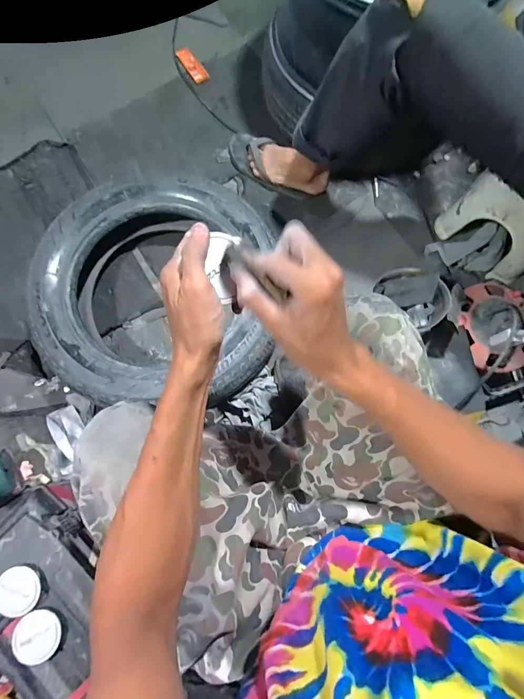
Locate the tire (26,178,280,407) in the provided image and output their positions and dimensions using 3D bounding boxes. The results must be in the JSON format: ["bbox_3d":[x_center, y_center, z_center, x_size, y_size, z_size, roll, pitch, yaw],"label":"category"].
[{"bbox_3d":[-0.210,-0.125,0.747,0.506,0.128,0.495,-3,78,-2],"label":"tire"}]

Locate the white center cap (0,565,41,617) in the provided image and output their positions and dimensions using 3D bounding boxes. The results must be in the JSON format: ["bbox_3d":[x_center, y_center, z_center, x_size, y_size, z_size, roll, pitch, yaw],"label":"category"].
[{"bbox_3d":[-0.368,0.362,0.509,0.069,0.011,0.063,0,77,-2],"label":"white center cap"}]

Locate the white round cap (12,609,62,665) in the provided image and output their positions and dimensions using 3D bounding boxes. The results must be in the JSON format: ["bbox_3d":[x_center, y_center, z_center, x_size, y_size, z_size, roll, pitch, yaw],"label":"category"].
[{"bbox_3d":[-0.329,0.421,0.497,0.061,0.012,0.065,0,77,-2],"label":"white round cap"}]

